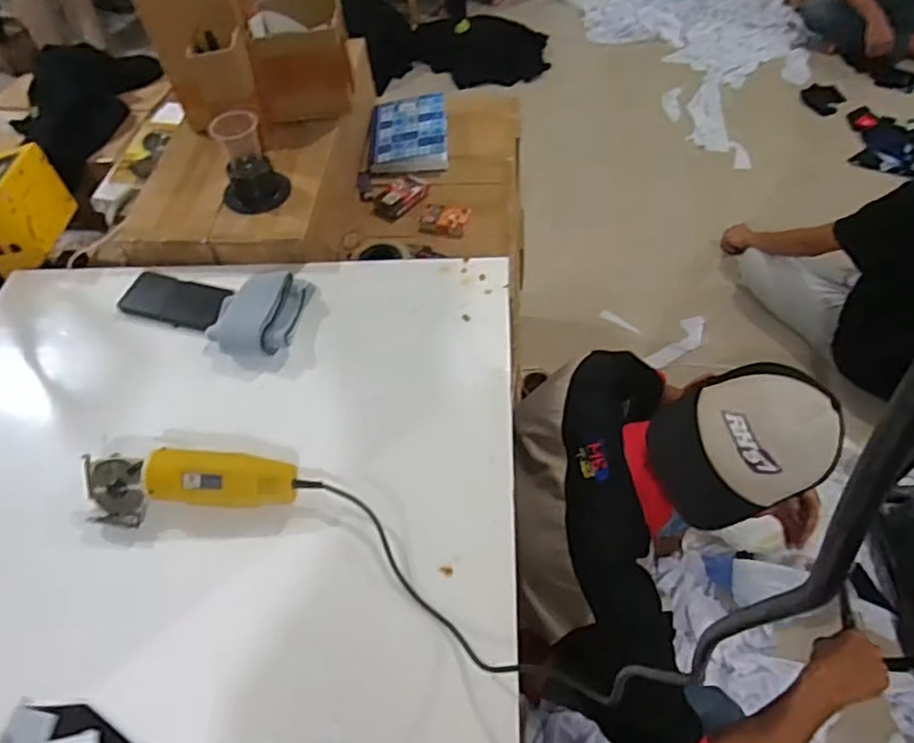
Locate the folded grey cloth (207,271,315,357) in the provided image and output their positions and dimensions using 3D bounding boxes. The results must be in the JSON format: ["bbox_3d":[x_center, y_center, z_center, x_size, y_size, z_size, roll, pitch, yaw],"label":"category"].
[{"bbox_3d":[-0.282,-0.085,0.919,0.120,0.040,0.147,7,55,10],"label":"folded grey cloth"}]

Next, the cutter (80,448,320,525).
[{"bbox_3d":[-0.302,0.134,0.759,0.273,0.064,0.076,-2,54,4],"label":"cutter"}]

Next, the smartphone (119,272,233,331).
[{"bbox_3d":[-0.422,-0.106,0.967,0.164,0.011,0.084,11,56,13],"label":"smartphone"}]

